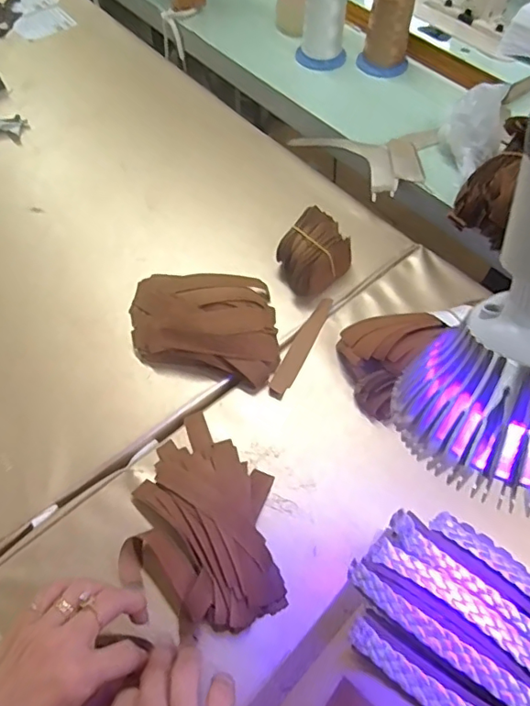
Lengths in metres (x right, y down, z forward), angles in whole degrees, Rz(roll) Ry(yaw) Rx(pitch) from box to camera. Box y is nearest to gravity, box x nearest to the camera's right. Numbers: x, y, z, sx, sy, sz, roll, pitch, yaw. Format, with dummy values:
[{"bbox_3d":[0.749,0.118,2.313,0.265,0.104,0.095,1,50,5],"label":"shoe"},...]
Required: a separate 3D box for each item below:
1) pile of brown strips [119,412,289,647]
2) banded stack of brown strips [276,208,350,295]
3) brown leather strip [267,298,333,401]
[{"bbox_3d":[-0.050,0.125,0.418,0.116,0.035,0.171,-4,58,-3],"label":"pile of brown strips"},{"bbox_3d":[0.048,-0.102,0.546,0.076,0.049,0.059,-38,65,-22],"label":"banded stack of brown strips"},{"bbox_3d":[0.035,-0.007,0.513,0.020,0.009,0.118,21,61,17],"label":"brown leather strip"}]

